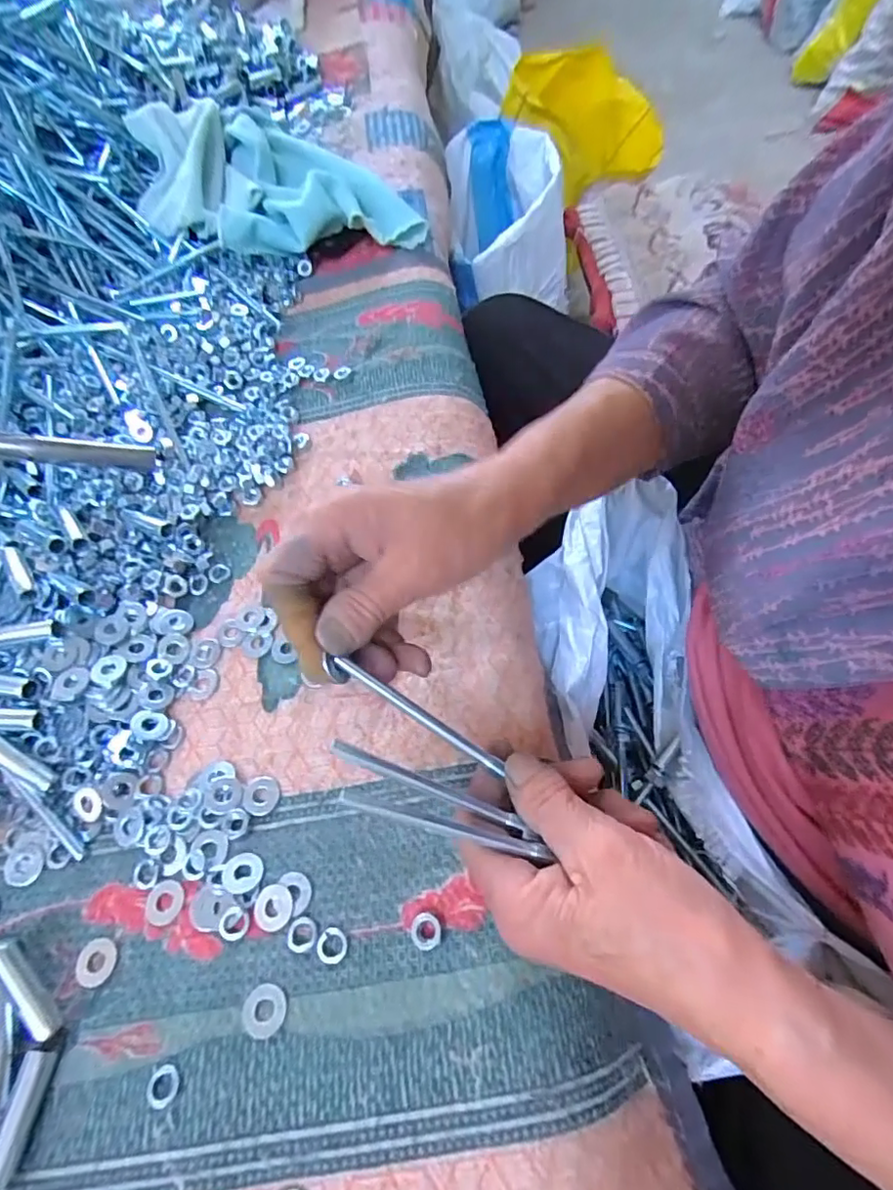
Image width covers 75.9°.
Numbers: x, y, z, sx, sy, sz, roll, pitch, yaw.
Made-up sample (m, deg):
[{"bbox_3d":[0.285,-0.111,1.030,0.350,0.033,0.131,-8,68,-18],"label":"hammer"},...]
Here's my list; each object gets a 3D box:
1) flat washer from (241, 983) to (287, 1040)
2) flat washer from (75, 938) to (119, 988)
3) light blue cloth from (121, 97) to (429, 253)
[{"bbox_3d":[-0.077,0.176,0.243,0.019,0.004,0.018,-1,61,1],"label":"flat washer"},{"bbox_3d":[-0.158,0.165,0.258,0.019,0.004,0.018,4,61,4],"label":"flat washer"},{"bbox_3d":[-0.164,-0.374,0.530,0.293,0.063,0.152,20,63,13],"label":"light blue cloth"}]

